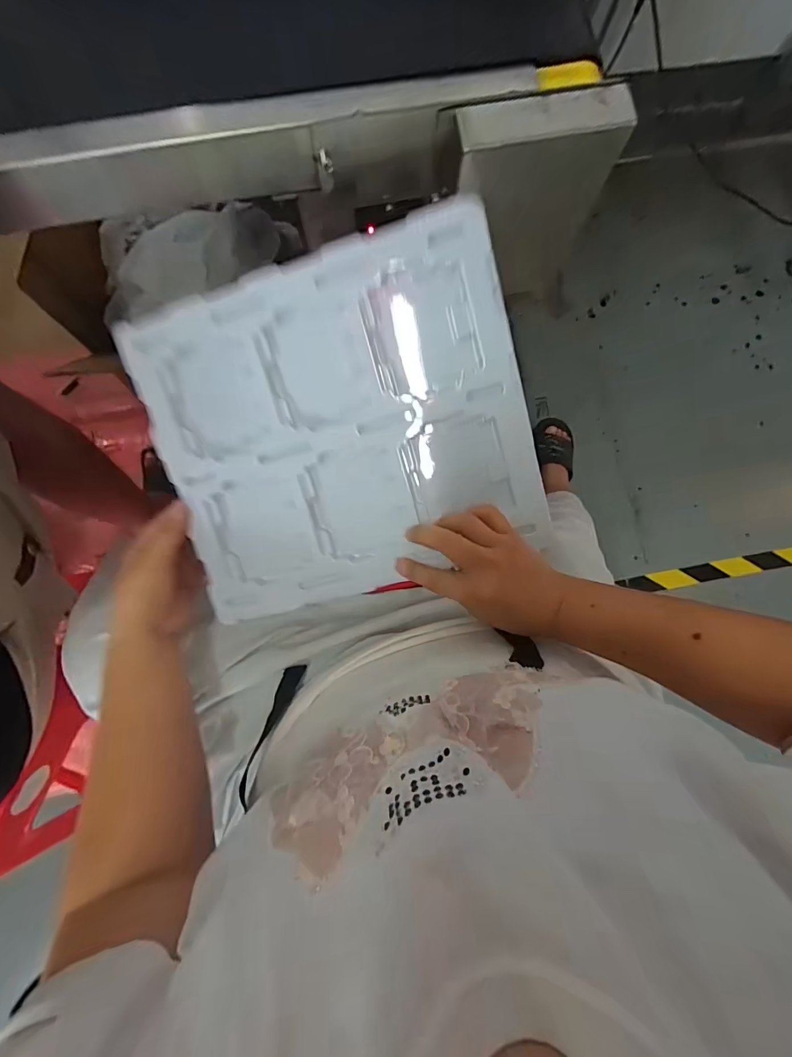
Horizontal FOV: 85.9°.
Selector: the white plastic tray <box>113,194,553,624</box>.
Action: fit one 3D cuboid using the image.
[{"bbox_3d":[-0.049,-0.079,0.362,0.310,0.011,0.272,-14,100,8],"label":"white plastic tray"}]

